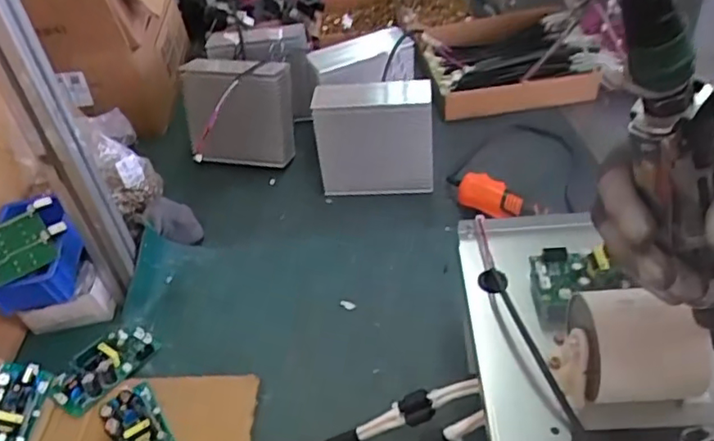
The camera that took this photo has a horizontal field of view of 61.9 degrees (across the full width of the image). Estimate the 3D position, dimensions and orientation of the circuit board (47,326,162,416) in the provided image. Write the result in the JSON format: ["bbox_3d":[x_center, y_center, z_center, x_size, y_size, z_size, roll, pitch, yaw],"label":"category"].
[{"bbox_3d":[-0.287,0.163,0.679,0.061,0.030,0.121,26,51,33],"label":"circuit board"}]

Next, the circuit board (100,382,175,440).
[{"bbox_3d":[-0.223,0.213,0.604,0.055,0.019,0.111,-27,45,-21],"label":"circuit board"}]

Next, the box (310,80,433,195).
[{"bbox_3d":[0.027,-0.115,0.845,0.164,0.158,0.051,-2,41,7],"label":"box"}]

